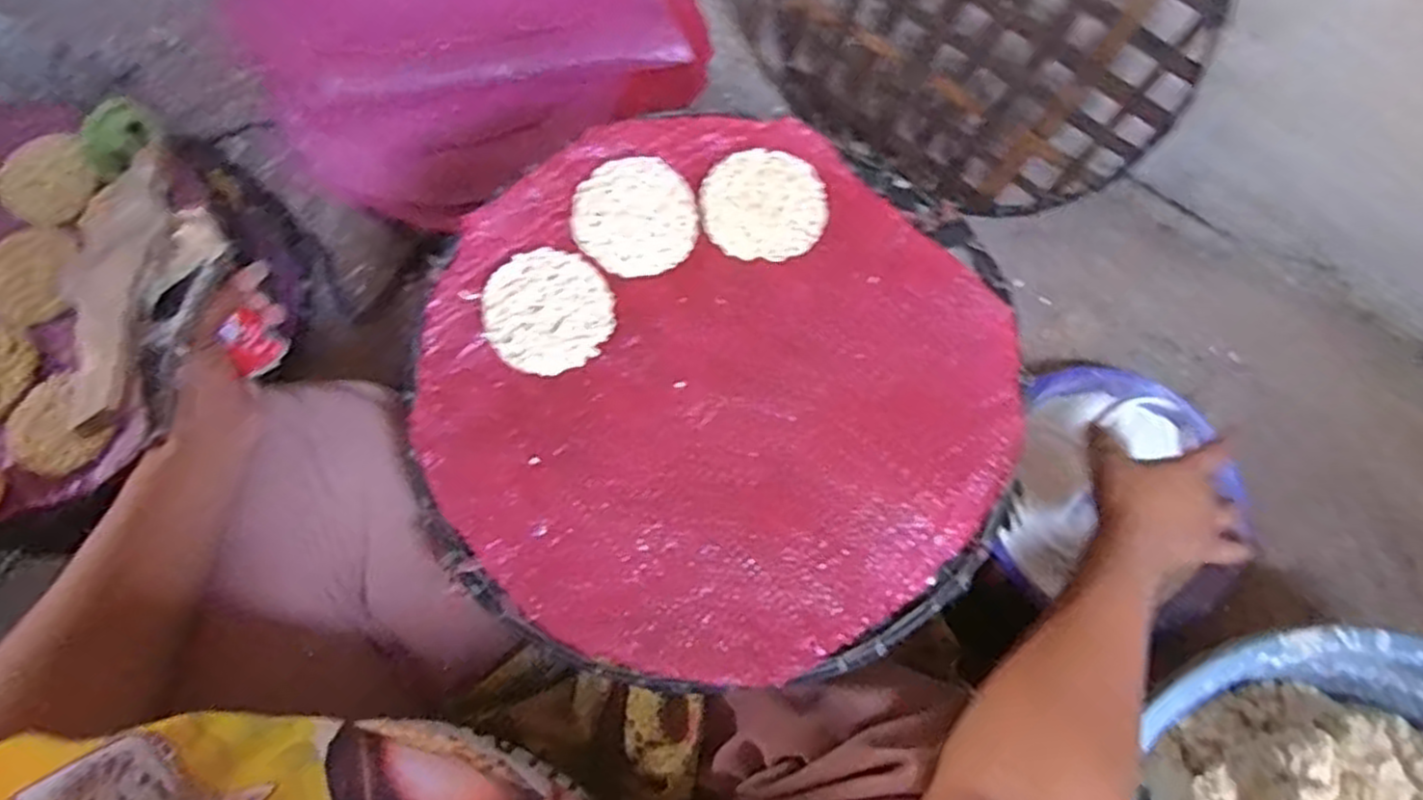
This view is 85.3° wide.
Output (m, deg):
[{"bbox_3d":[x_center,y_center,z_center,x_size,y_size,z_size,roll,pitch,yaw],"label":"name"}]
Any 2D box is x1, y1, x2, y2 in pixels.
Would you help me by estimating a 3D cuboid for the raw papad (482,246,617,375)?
[{"bbox_3d":[-0.100,-0.056,0.472,0.075,0.008,0.077,0,73,-1],"label":"raw papad"}]

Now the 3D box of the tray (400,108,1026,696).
[{"bbox_3d":[0.004,-0.013,0.460,0.343,0.020,0.343,0,73,-1],"label":"tray"}]

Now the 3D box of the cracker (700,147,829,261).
[{"bbox_3d":[0.034,-0.127,0.493,0.077,0.007,0.073,0,73,-1],"label":"cracker"}]

